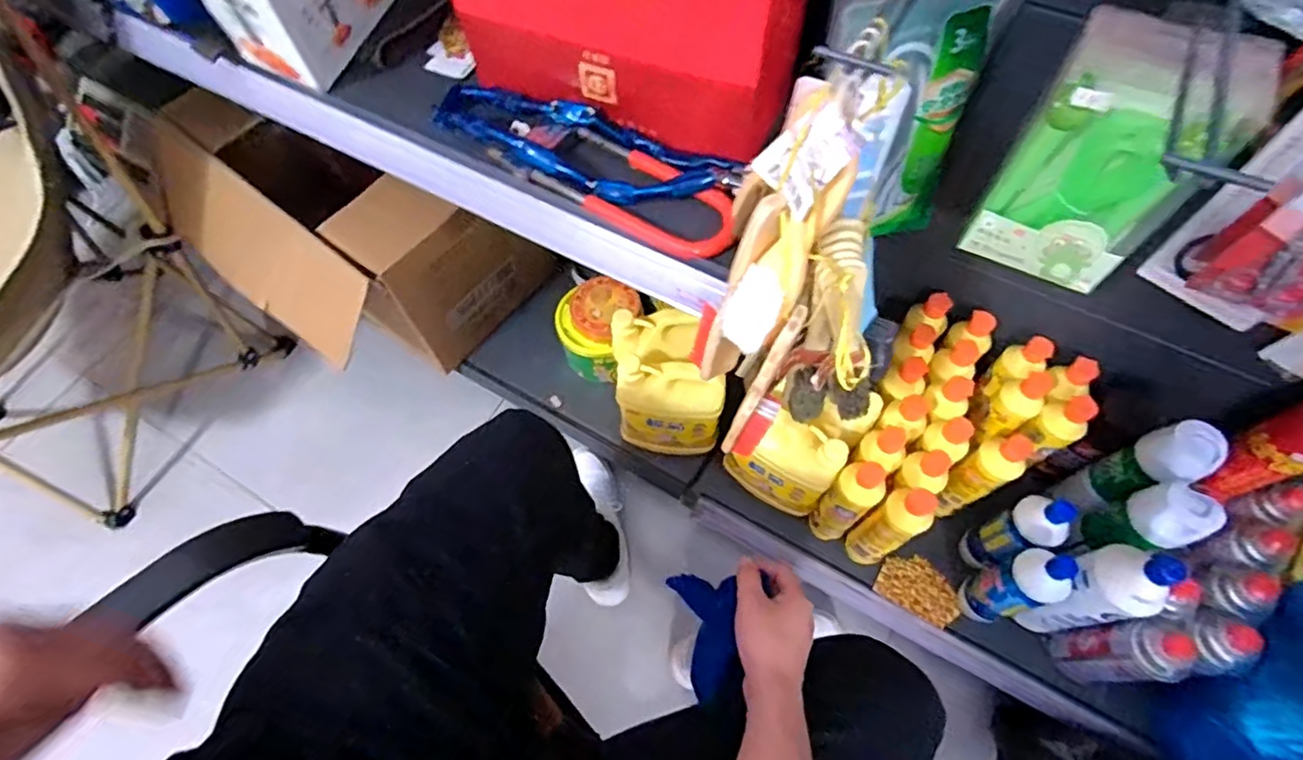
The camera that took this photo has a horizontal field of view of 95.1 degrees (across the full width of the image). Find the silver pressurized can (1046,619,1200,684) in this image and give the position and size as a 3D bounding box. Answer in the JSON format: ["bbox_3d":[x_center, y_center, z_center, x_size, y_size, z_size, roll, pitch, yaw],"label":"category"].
[{"bbox_3d":[0.553,0.324,0.706,0.060,0.165,0.057,-1,63,1],"label":"silver pressurized can"}]

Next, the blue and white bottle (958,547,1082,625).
[{"bbox_3d":[0.446,0.256,0.737,0.052,0.191,0.064,-11,63,-4],"label":"blue and white bottle"}]

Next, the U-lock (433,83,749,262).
[{"bbox_3d":[-0.069,-0.221,0.594,0.345,0.045,0.104,24,66,13],"label":"U-lock"}]

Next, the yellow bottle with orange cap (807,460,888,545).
[{"bbox_3d":[0.253,0.163,0.780,0.055,0.210,0.049,35,69,18],"label":"yellow bottle with orange cap"}]

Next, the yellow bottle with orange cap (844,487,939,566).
[{"bbox_3d":[0.301,0.192,0.764,0.051,0.220,0.048,40,71,19],"label":"yellow bottle with orange cap"}]

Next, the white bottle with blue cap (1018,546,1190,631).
[{"bbox_3d":[0.511,0.246,0.699,0.067,0.226,0.077,18,65,11],"label":"white bottle with blue cap"}]

